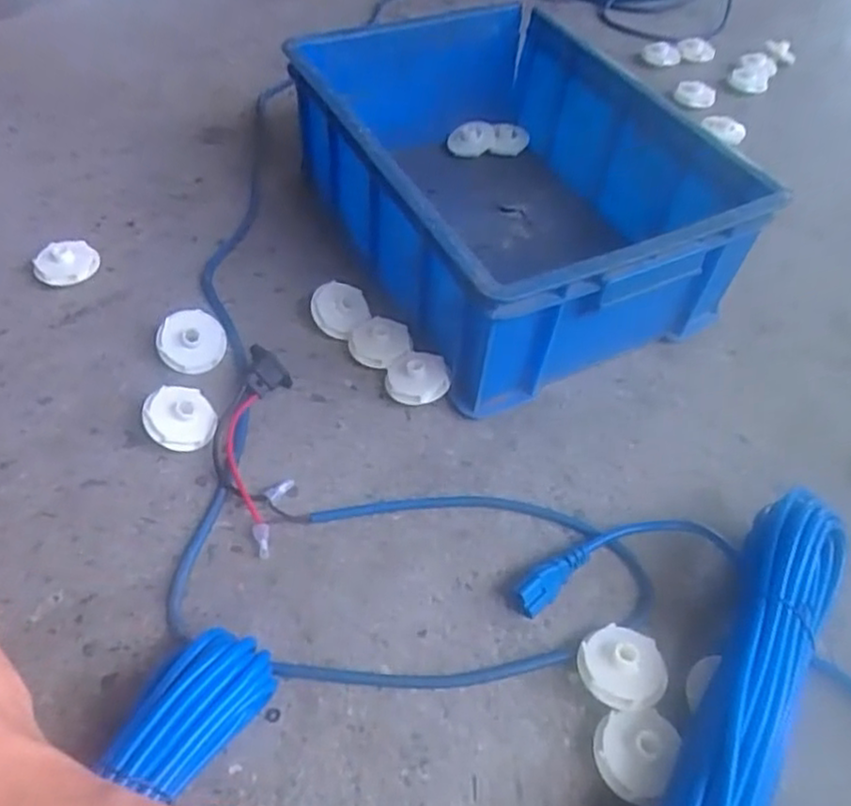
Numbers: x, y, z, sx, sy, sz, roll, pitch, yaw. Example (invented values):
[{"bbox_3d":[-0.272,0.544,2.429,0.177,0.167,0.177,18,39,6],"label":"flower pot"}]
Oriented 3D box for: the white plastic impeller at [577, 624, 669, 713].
[{"bbox_3d":[0.126,0.170,0.442,0.053,0.029,0.051,3,50,-4],"label":"white plastic impeller"}]

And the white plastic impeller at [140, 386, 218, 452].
[{"bbox_3d":[-0.188,0.010,0.530,0.052,0.020,0.052,-5,74,-30],"label":"white plastic impeller"}]

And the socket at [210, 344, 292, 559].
[{"bbox_3d":[-0.132,0.032,0.522,0.058,0.032,0.166,-3,51,-9],"label":"socket"}]

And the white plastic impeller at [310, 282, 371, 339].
[{"bbox_3d":[-0.078,-0.084,0.619,0.048,0.017,0.052,-41,80,-11],"label":"white plastic impeller"}]

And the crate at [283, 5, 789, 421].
[{"bbox_3d":[0.079,-0.215,0.676,0.329,0.144,0.425,-16,54,-18],"label":"crate"}]

